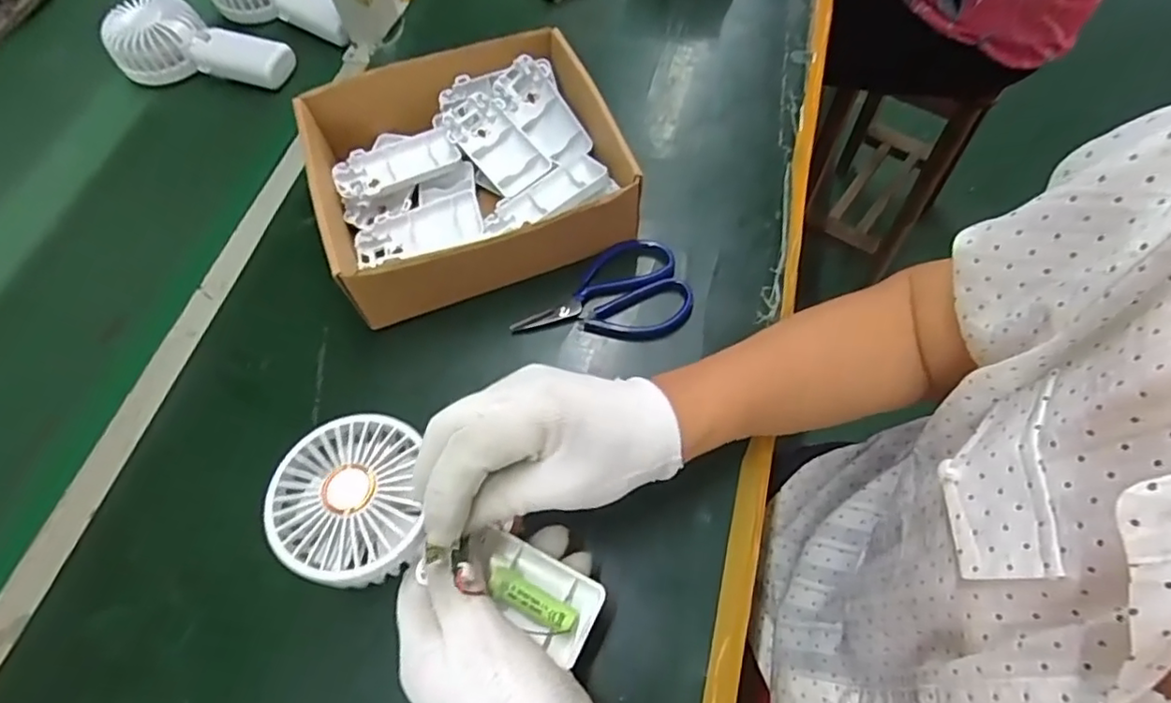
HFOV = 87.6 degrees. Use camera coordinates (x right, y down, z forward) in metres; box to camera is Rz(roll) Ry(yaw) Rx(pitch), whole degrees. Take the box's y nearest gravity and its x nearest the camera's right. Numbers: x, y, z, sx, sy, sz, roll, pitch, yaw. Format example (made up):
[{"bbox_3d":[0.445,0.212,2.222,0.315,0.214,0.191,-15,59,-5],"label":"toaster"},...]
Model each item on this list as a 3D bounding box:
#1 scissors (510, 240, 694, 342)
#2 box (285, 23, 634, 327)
[{"bbox_3d":[0.014,-0.034,0.439,0.123,0.009,0.074,-25,63,-8],"label":"scissors"},{"bbox_3d":[-0.087,-0.137,0.453,0.209,0.062,0.186,-21,62,-6],"label":"box"}]

